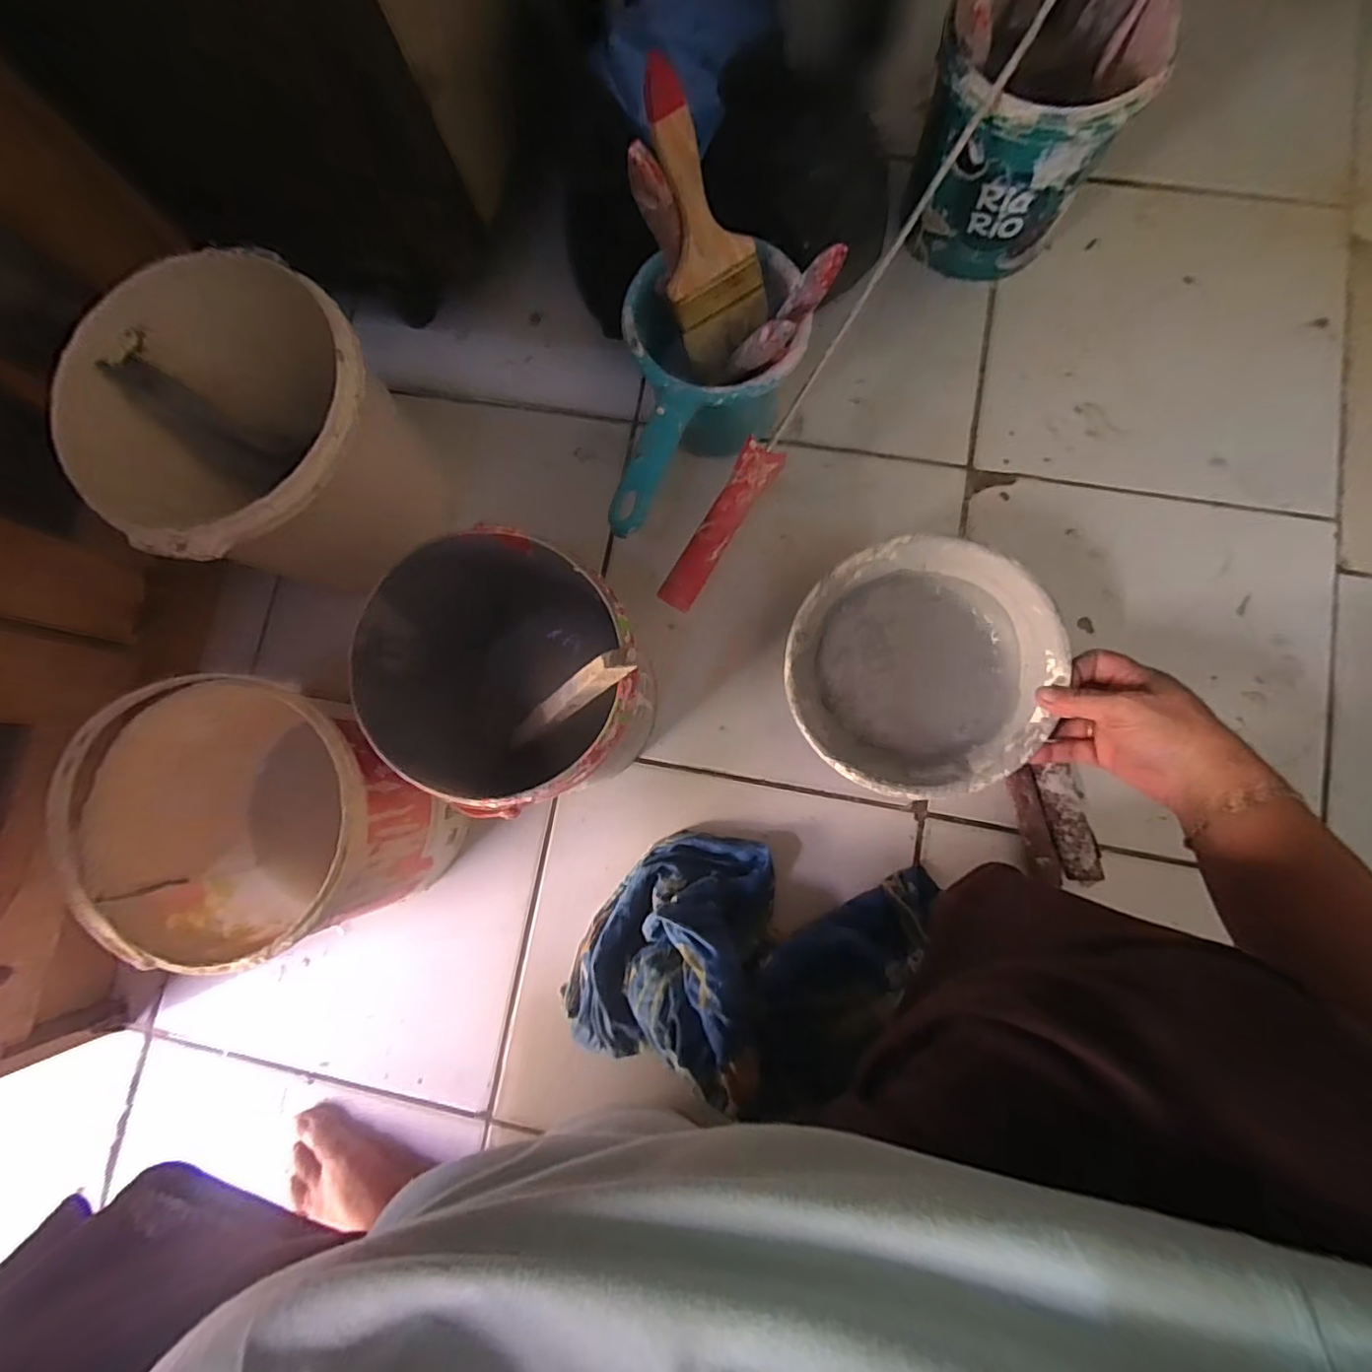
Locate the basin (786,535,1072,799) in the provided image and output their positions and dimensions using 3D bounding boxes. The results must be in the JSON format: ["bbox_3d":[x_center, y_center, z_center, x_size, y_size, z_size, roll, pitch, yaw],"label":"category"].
[{"bbox_3d":[0.182,-0.013,0.492,0.189,0.077,0.191,-1,83,5],"label":"basin"}]

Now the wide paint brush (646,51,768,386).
[{"bbox_3d":[0.015,-0.300,0.412,0.067,0.190,0.012,-25,63,4],"label":"wide paint brush"}]

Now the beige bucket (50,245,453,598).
[{"bbox_3d":[-0.322,-0.185,0.510,0.206,0.201,0.207,-1,83,5],"label":"beige bucket"}]

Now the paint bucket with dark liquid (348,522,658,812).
[{"bbox_3d":[-0.126,0.006,0.465,0.185,0.212,0.191,-1,83,5],"label":"paint bucket with dark liquid"}]

